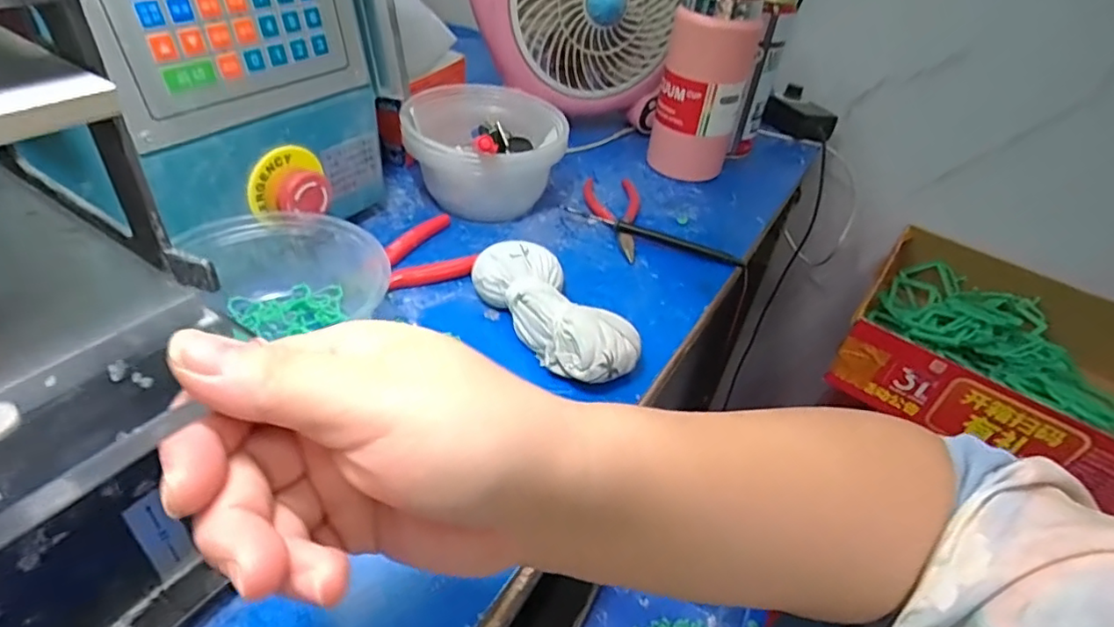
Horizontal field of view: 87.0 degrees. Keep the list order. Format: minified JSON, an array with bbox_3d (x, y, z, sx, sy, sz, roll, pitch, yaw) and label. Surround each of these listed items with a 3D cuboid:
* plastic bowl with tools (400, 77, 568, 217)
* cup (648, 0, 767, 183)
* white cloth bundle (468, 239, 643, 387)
[{"bbox_3d":[-0.063,-0.141,0.517,0.131,0.081,0.116,0,40,-9],"label":"plastic bowl with tools"},{"bbox_3d":[0.144,-0.231,0.556,0.080,0.202,0.071,16,40,10],"label":"cup"},{"bbox_3d":[-0.003,-0.001,0.391,0.053,0.042,0.127,-22,49,-30],"label":"white cloth bundle"}]

